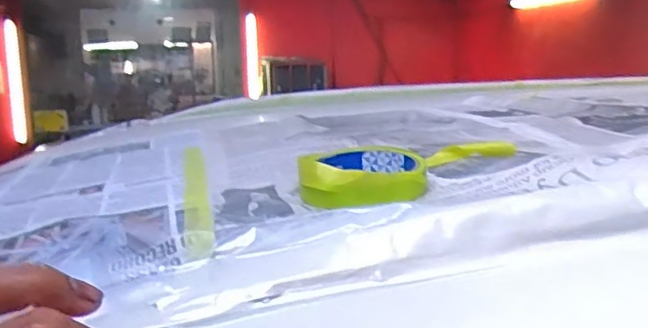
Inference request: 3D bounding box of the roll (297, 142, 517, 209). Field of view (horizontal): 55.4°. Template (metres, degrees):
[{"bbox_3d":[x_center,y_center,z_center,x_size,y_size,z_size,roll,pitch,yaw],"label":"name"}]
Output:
[{"bbox_3d":[0.050,0.004,0.454,0.165,0.025,0.091,-9,11,-38],"label":"roll"}]

